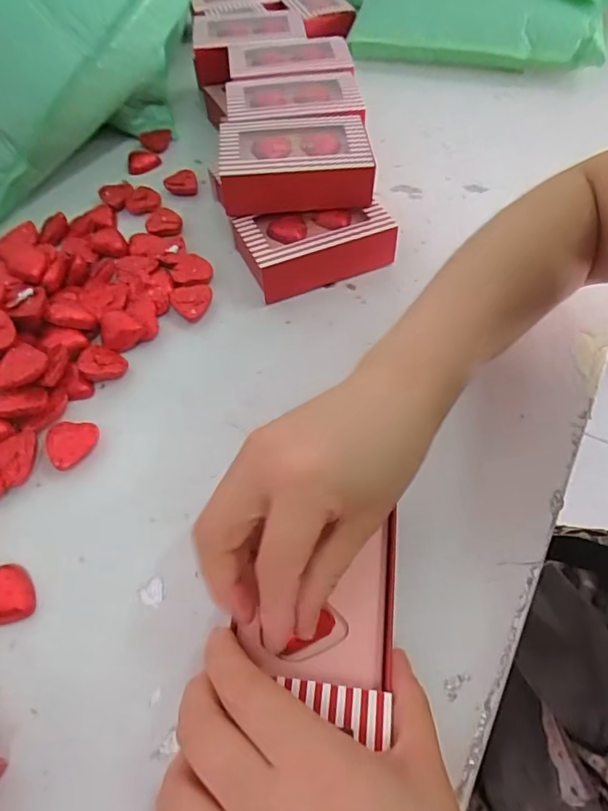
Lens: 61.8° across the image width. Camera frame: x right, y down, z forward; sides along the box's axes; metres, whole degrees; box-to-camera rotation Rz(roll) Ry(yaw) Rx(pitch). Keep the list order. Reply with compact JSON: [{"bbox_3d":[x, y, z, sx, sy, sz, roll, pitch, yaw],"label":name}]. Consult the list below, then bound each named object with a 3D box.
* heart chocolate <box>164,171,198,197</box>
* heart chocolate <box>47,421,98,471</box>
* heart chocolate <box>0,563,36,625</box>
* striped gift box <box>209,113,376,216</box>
[{"bbox_3d":[-0.118,-0.213,0.487,0.030,0.013,0.027,-12,56,-7],"label":"heart chocolate"},{"bbox_3d":[-0.145,0.024,0.322,0.030,0.013,0.033,0,55,0],"label":"heart chocolate"},{"bbox_3d":[-0.158,0.102,0.269,0.032,0.014,0.031,0,55,0],"label":"heart chocolate"},{"bbox_3d":[-0.009,-0.197,0.409,0.119,0.036,0.081,-3,54,0],"label":"striped gift box"}]

